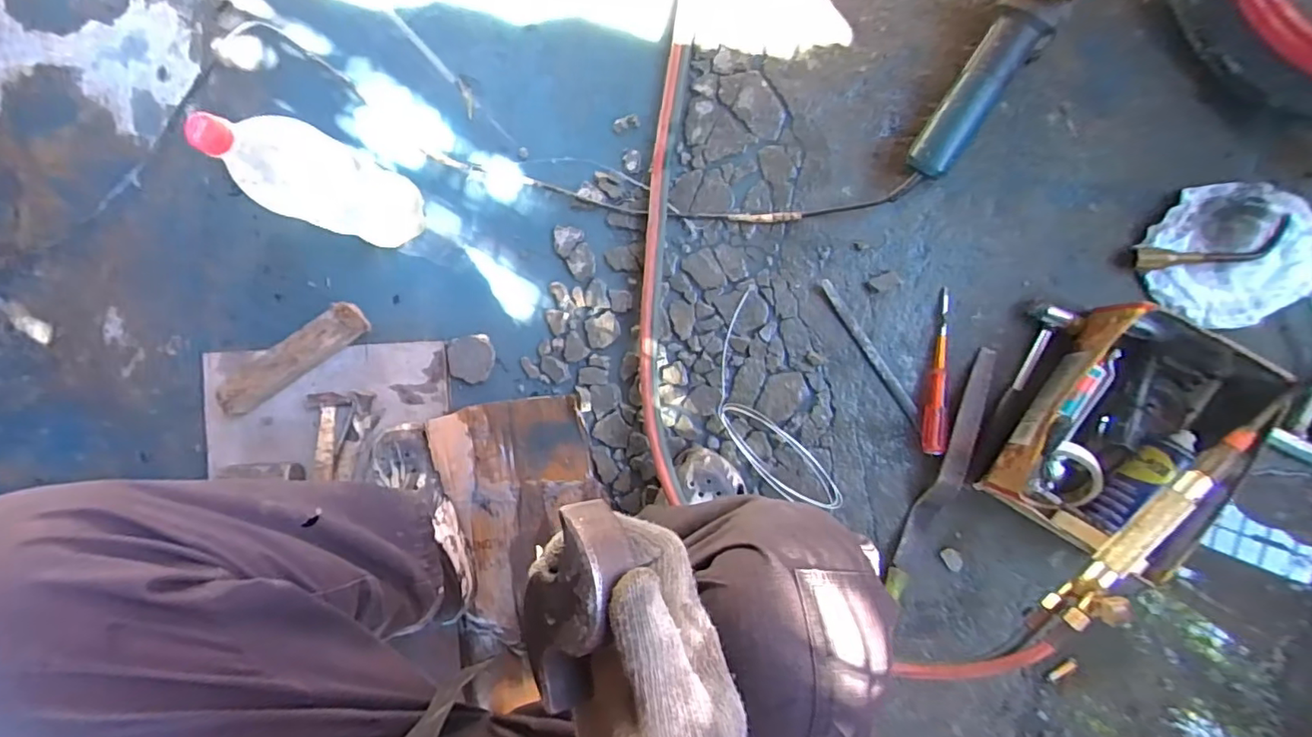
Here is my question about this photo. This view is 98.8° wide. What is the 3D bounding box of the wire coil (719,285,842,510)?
[{"bbox_3d":[0.129,0.051,0.691,0.097,0.018,0.284,-23,87,6],"label":"wire coil"}]

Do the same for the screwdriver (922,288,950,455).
[{"bbox_3d":[0.340,0.004,0.675,0.024,0.025,0.195,5,90,7],"label":"screwdriver"}]

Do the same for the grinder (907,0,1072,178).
[{"bbox_3d":[0.378,-0.342,0.619,0.071,0.066,0.276,33,107,6],"label":"grinder"}]

